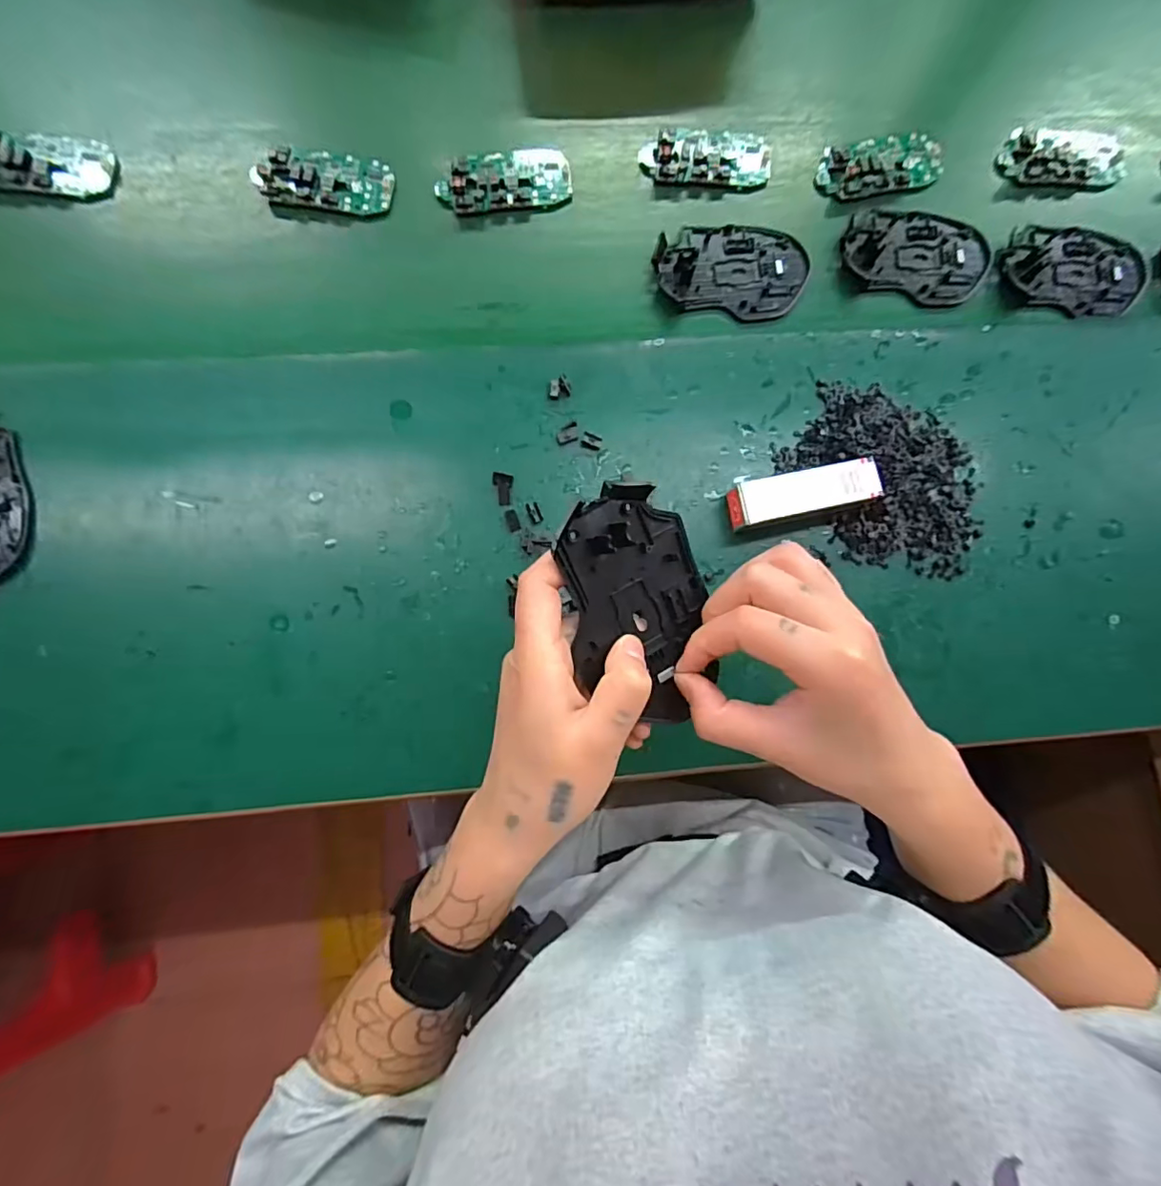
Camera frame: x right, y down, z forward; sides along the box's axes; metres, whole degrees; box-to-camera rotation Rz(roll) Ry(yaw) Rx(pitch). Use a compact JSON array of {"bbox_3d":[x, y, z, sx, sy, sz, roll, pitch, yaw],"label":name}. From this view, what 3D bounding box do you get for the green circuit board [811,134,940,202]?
[{"bbox_3d":[0.233,-0.332,0.430,0.100,0.008,0.051,-15,83,-5],"label":"green circuit board"}]

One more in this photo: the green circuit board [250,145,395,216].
[{"bbox_3d":[-0.184,-0.298,0.403,0.093,0.012,0.041,2,82,-3],"label":"green circuit board"}]

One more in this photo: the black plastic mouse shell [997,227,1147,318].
[{"bbox_3d":[0.377,-0.247,0.428,0.112,0.011,0.069,2,82,-3],"label":"black plastic mouse shell"}]

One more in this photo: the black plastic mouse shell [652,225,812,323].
[{"bbox_3d":[0.112,-0.237,0.408,0.113,0.014,0.071,-4,82,-4],"label":"black plastic mouse shell"}]

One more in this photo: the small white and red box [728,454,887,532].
[{"bbox_3d":[0.148,-0.065,0.374,0.097,0.027,0.029,-13,83,-5],"label":"small white and red box"}]

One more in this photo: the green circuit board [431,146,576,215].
[{"bbox_3d":[-0.055,-0.303,0.410,0.097,0.013,0.045,-15,83,-5],"label":"green circuit board"}]

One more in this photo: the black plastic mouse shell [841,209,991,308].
[{"bbox_3d":[0.255,-0.255,0.422,0.112,0.010,0.071,9,82,-2],"label":"black plastic mouse shell"}]

